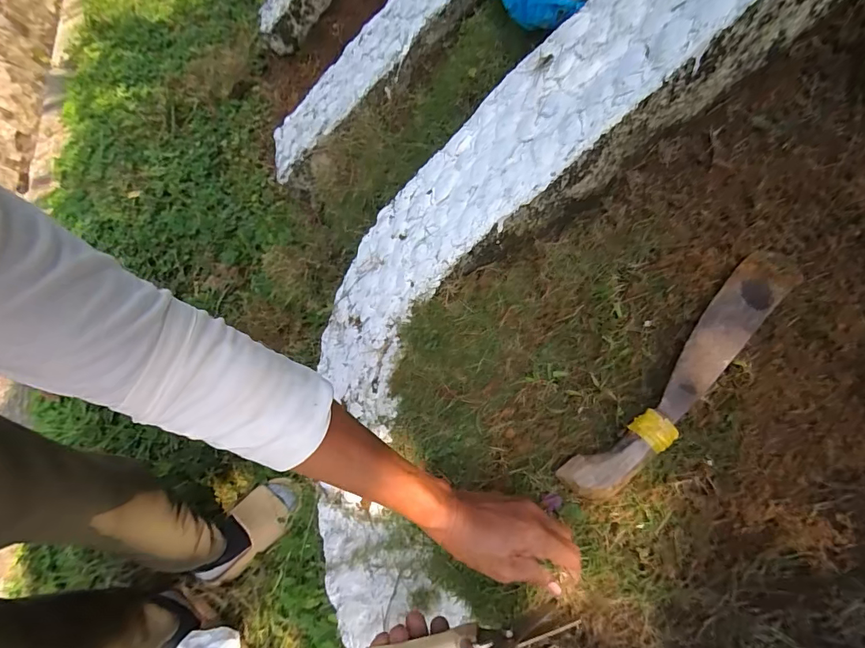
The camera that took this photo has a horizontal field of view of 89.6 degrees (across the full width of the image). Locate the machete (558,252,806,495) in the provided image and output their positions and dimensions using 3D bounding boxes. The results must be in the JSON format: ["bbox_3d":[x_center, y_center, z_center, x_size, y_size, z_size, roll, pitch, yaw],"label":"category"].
[{"bbox_3d":[0.253,0.049,0.436,0.319,0.020,0.053,-45,59,-8],"label":"machete"}]

